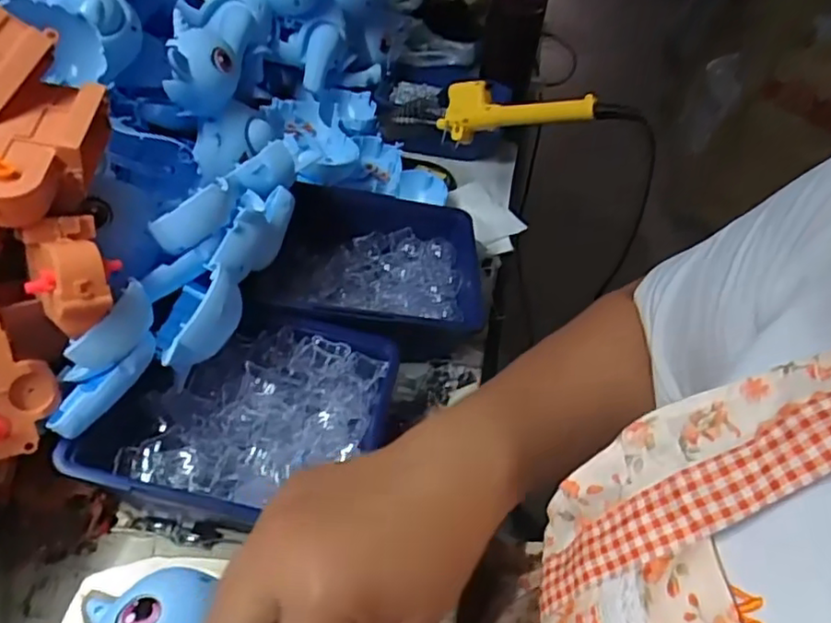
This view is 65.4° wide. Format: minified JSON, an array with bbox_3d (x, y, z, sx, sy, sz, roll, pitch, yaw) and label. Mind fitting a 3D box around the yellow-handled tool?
[{"bbox_3d":[0.085,-0.170,0.548,0.144,0.046,0.031,13,40,36],"label":"yellow-handled tool"}]

